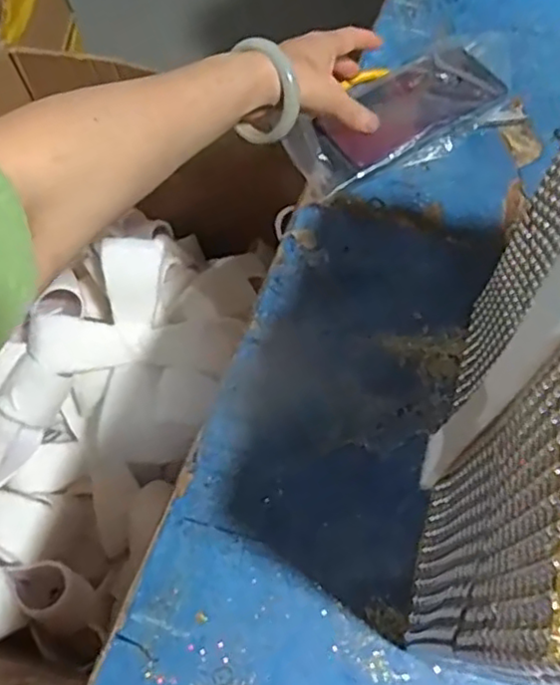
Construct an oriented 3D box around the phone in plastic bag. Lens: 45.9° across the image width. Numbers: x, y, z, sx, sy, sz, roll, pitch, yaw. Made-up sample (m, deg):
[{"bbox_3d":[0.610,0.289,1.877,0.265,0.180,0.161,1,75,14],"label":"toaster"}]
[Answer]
[{"bbox_3d":[0.122,-0.209,0.601,0.251,0.029,0.098,-33,71,-14],"label":"phone in plastic bag"}]

